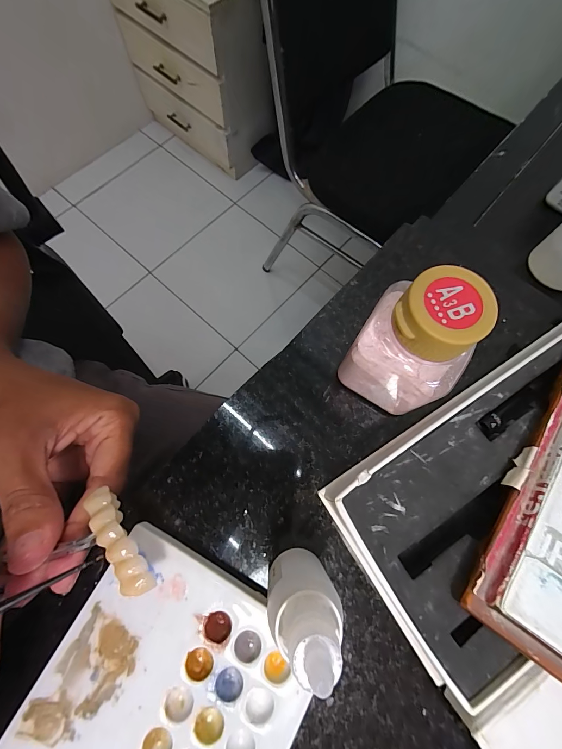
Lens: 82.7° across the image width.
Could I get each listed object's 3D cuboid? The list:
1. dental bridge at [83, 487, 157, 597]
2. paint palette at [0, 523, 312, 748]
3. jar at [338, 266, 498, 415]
[{"bbox_3d":[-0.061,0.063,0.120,0.012,0.006,0.041,-36,70,-11],"label":"dental bridge"},{"bbox_3d":[-0.057,0.150,0.115,0.092,0.013,0.154,27,74,8],"label":"paint palette"},{"bbox_3d":[0.053,-0.009,0.135,0.041,0.073,0.032,35,75,10],"label":"jar"}]

